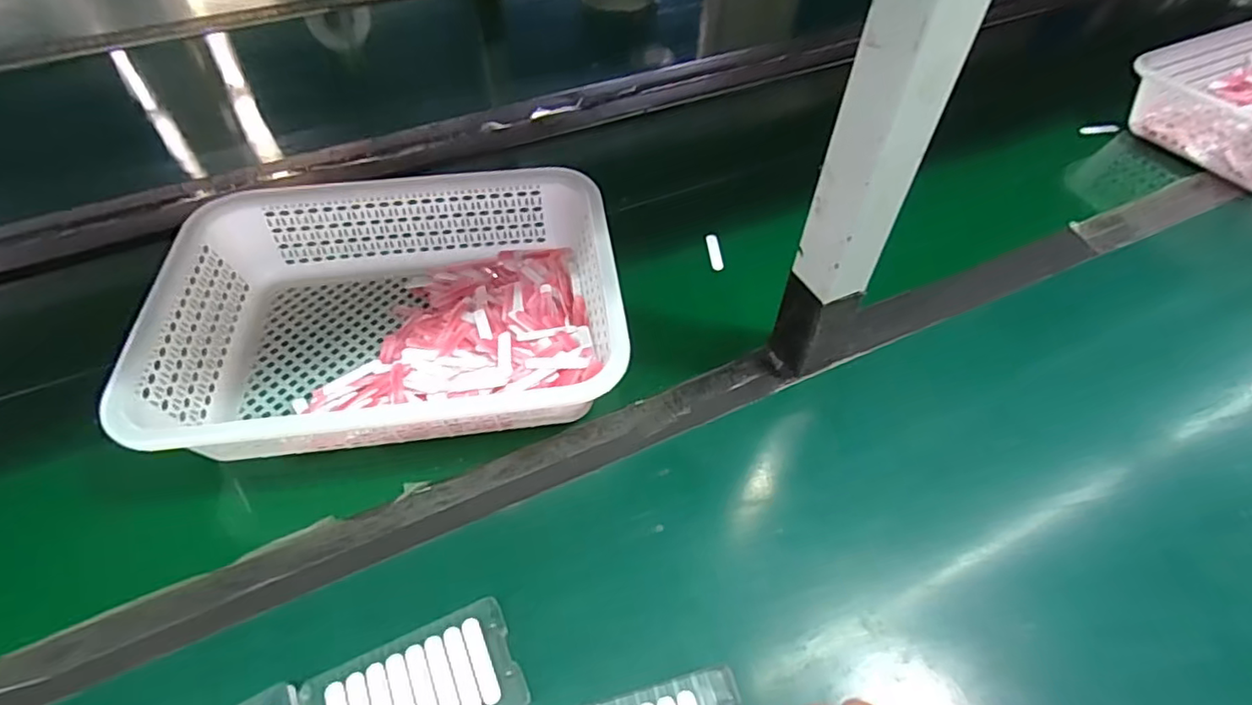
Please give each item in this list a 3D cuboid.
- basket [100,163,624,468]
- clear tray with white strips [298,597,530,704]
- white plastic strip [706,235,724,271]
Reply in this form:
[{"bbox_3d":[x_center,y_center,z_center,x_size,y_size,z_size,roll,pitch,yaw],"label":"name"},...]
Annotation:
[{"bbox_3d":[-0.188,-0.035,0.516,0.355,0.081,0.250,-6,50,-6],"label":"basket"},{"bbox_3d":[-0.126,0.203,0.363,0.121,0.004,0.068,-20,53,-17],"label":"clear tray with white strips"},{"bbox_3d":[0.091,-0.102,0.628,0.013,0.007,0.052,-3,50,-4],"label":"white plastic strip"}]

